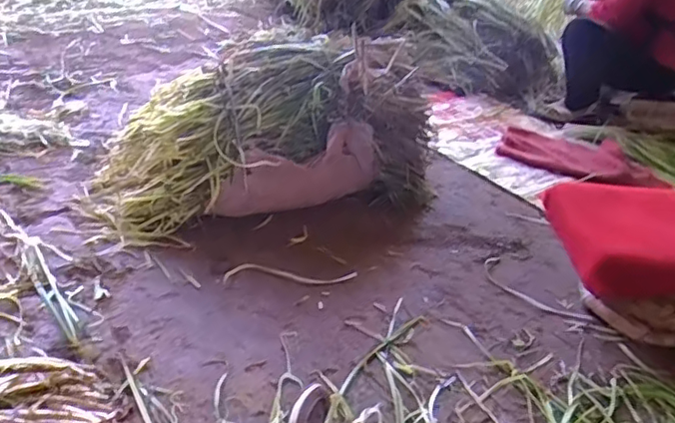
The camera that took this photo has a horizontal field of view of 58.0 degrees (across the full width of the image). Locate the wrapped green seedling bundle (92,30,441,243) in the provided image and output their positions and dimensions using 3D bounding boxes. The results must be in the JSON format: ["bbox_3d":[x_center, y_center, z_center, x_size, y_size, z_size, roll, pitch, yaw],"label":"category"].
[{"bbox_3d":[-0.146,-0.193,1.435,0.815,0.354,0.356,-8,34,-24],"label":"wrapped green seedling bundle"}]

